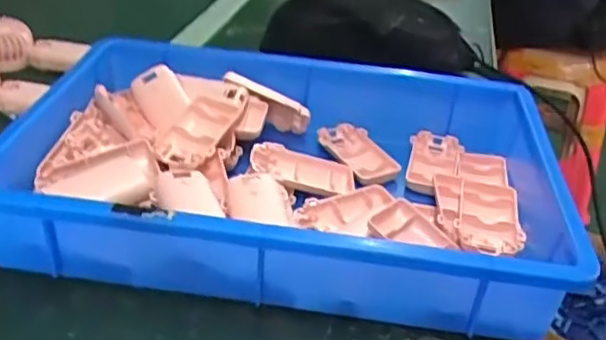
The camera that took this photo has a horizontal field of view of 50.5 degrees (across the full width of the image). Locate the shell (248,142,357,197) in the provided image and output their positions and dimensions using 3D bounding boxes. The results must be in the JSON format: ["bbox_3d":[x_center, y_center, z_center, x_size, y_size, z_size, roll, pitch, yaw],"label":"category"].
[{"bbox_3d":[0.000,-0.002,0.577,0.092,0.023,0.051,7,32,2],"label":"shell"}]

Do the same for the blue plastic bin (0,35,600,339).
[{"bbox_3d":[-0.001,-0.002,0.555,0.418,0.084,0.291,8,32,3],"label":"blue plastic bin"}]

